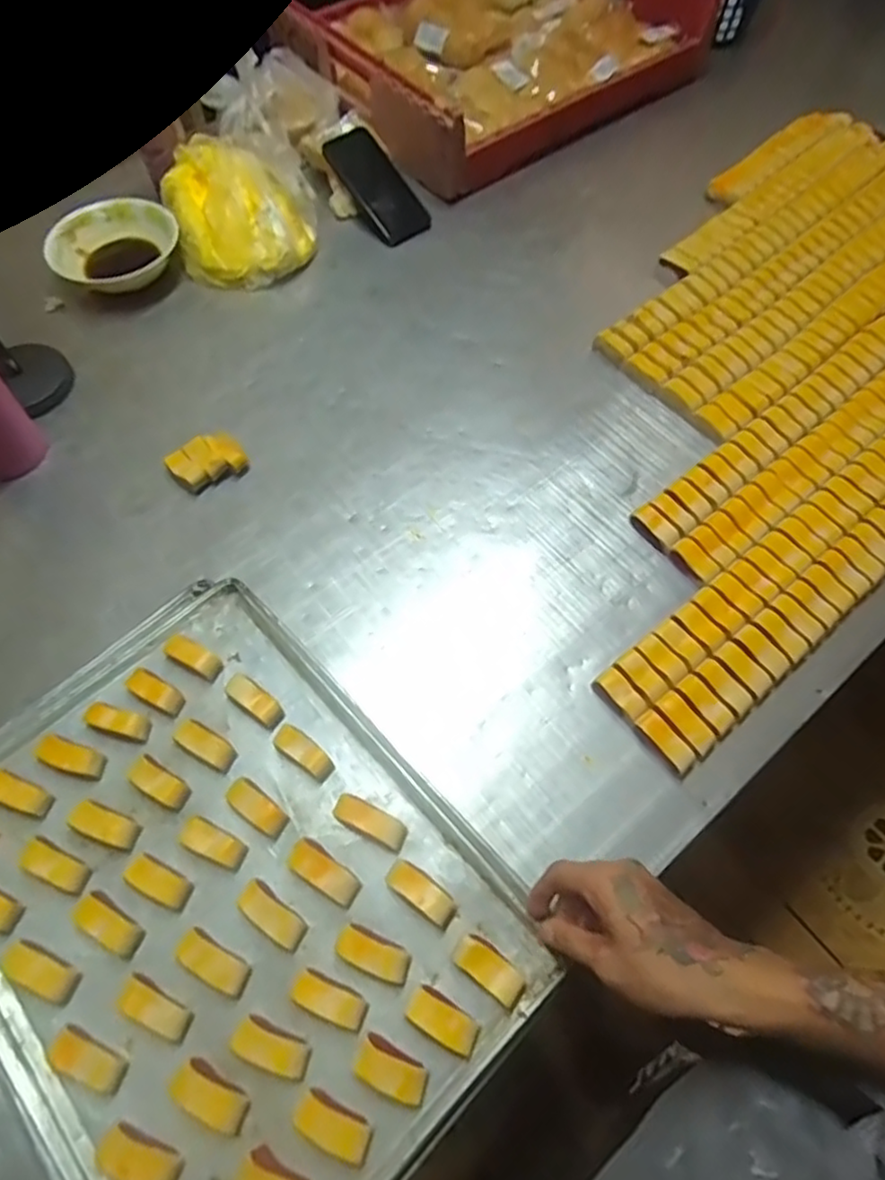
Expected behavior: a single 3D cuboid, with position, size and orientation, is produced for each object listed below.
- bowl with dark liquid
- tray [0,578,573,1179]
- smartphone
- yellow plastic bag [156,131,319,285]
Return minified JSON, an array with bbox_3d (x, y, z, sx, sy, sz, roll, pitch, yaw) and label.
[{"bbox_3d":[-0.446,-0.464,0.897,0.142,0.051,0.168,28,67,13],"label":"bowl with dark liquid"},{"bbox_3d":[-0.186,0.234,0.519,0.355,0.036,0.472,-41,70,-17],"label":"tray"},{"bbox_3d":[-0.090,-0.578,0.944,0.086,0.015,0.171,-38,94,-24],"label":"smartphone"},{"bbox_3d":[-0.279,-0.522,0.903,0.185,0.092,0.199,-18,65,-8],"label":"yellow plastic bag"}]

